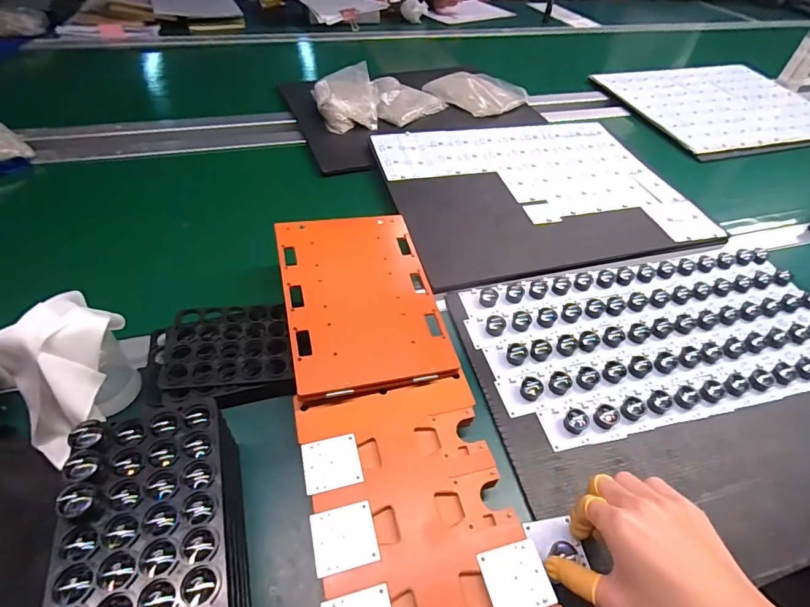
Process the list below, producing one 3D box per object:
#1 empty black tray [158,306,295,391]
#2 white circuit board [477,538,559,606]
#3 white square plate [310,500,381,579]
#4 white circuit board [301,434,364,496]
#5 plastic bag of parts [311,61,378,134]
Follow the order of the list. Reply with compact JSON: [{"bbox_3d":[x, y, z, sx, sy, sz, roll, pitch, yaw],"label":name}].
[{"bbox_3d":[-0.185,0.043,0.456,0.122,0.010,0.098,-7,50,-11],"label":"empty black tray"},{"bbox_3d":[0.084,0.206,0.327,0.047,0.004,0.044,-8,50,-12],"label":"white circuit board"},{"bbox_3d":[-0.047,0.181,0.338,0.048,0.004,0.044,-10,50,-13],"label":"white square plate"},{"bbox_3d":[-0.063,0.138,0.379,0.047,0.004,0.044,-10,50,-13],"label":"white circuit board"},{"bbox_3d":[-0.116,-0.406,0.848,0.122,0.050,0.180,-1,49,-6],"label":"plastic bag of parts"}]

